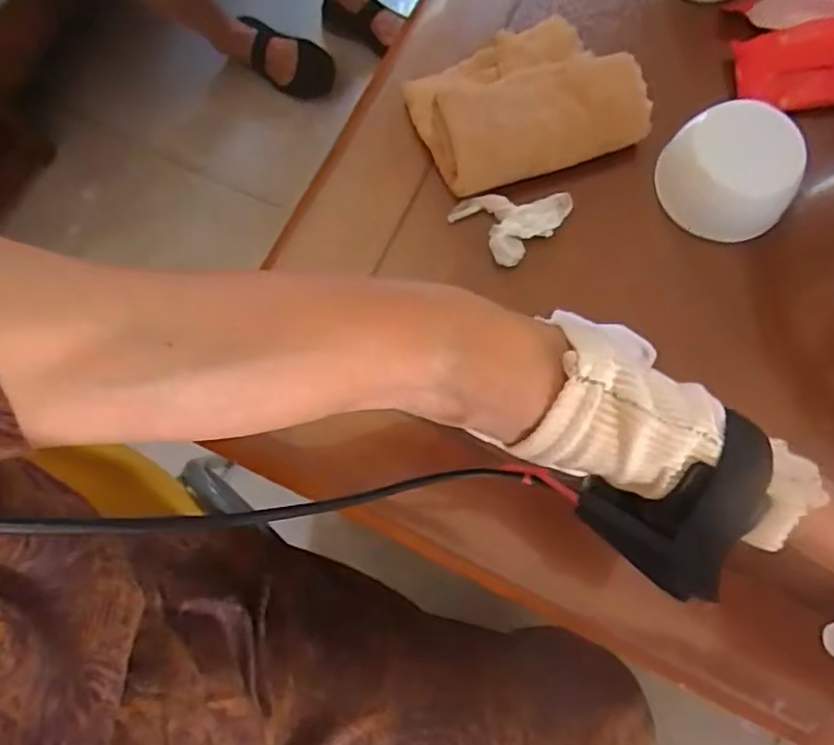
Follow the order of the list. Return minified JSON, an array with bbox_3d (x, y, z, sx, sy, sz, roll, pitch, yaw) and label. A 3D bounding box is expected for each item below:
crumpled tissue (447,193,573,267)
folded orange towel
[{"bbox_3d":[0.070,-0.116,0.454,0.071,0.013,0.061,-39,77,-9],"label":"crumpled tissue"},{"bbox_3d":[0.075,-0.203,0.456,0.146,0.048,0.118,-23,75,-5],"label":"folded orange towel"}]

